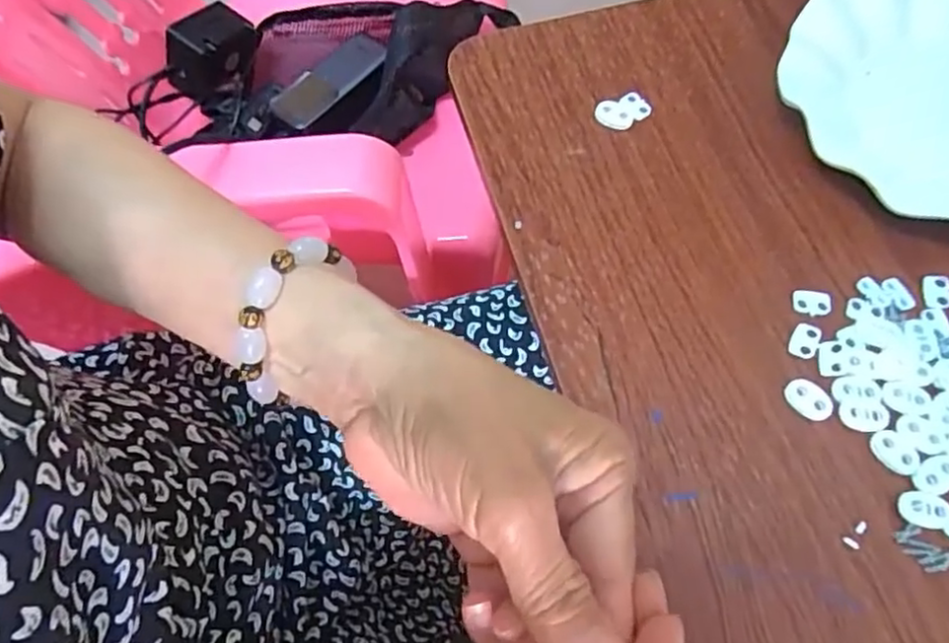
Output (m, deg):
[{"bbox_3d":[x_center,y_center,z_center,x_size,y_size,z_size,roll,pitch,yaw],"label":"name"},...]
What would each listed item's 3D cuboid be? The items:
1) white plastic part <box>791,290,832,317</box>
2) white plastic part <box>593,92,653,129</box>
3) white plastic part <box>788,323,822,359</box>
[{"bbox_3d":[0.179,-0.010,0.353,0.020,0.004,0.013,8,70,5],"label":"white plastic part"},{"bbox_3d":[0.090,-0.126,0.401,0.033,0.008,0.020,-21,70,-6],"label":"white plastic part"},{"bbox_3d":[0.171,0.009,0.344,0.013,0.004,0.018,26,72,11],"label":"white plastic part"}]

